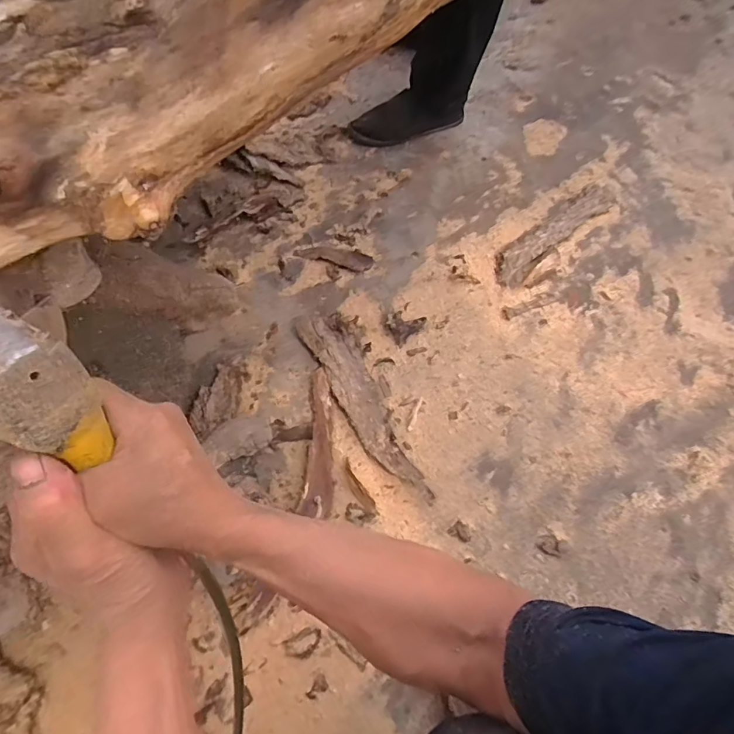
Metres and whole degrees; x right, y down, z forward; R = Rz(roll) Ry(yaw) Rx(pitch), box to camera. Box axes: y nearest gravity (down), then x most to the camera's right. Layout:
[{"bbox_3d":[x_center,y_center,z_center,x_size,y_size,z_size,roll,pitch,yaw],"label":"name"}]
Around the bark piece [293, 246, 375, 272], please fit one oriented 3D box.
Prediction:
[{"bbox_3d":[-0.067,-0.225,0.926,0.160,0.009,0.045,15,65,6],"label":"bark piece"}]

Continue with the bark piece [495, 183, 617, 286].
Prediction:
[{"bbox_3d":[0.394,-0.290,0.949,0.378,0.026,0.073,-38,71,-17],"label":"bark piece"}]

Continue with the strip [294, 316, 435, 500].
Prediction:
[{"bbox_3d":[-0.005,0.058,0.779,0.086,0.033,0.379,-26,67,-13],"label":"strip"}]

